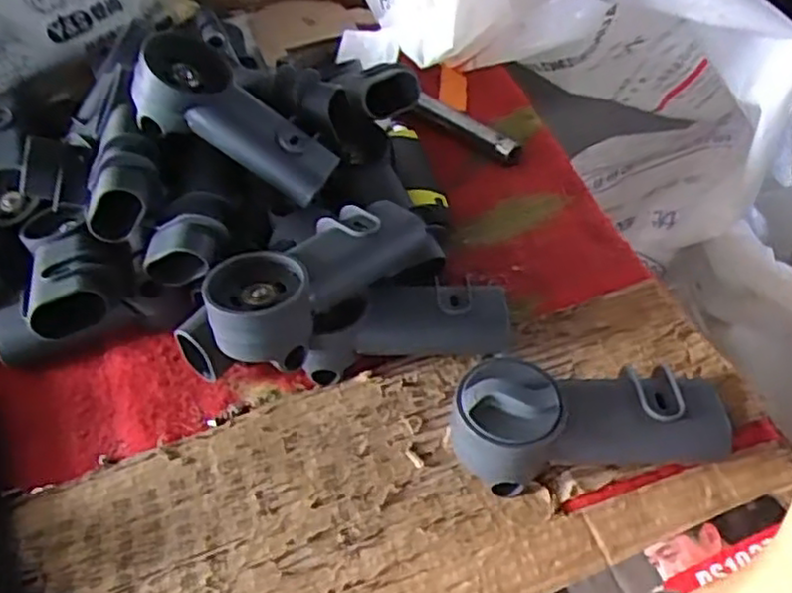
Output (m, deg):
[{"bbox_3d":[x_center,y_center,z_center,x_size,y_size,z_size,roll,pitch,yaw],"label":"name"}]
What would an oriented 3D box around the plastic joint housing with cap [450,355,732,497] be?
[{"bbox_3d":[0.117,0.074,0.434,0.162,0.065,0.063,-7,47,0],"label":"plastic joint housing with cap"}]

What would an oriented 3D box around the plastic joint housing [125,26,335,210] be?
[{"bbox_3d":[-0.120,-0.133,0.539,0.160,0.048,0.071,34,52,-7],"label":"plastic joint housing"}]

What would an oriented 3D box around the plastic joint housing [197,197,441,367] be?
[{"bbox_3d":[-0.046,-0.019,0.495,0.069,0.065,0.189,31,57,30],"label":"plastic joint housing"}]

